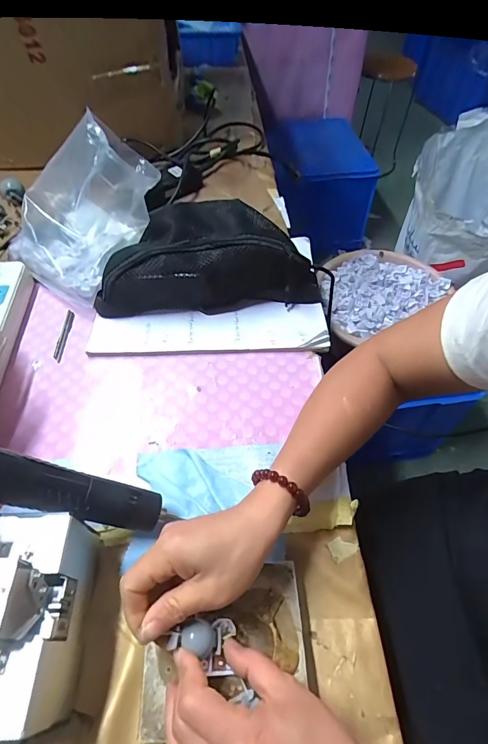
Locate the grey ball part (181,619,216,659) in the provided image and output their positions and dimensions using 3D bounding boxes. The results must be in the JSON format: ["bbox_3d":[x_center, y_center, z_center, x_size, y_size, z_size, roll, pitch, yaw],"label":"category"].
[{"bbox_3d":[-0.030,0.179,0.262,0.022,0.014,0.018,20,59,13],"label":"grey ball part"}]

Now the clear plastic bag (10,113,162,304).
[{"bbox_3d":[-0.228,-0.241,0.531,0.193,0.129,0.236,23,59,15],"label":"clear plastic bag"}]

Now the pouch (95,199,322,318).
[{"bbox_3d":[-0.044,-0.158,0.498,0.267,0.071,0.137,-2,56,-1],"label":"pouch"}]

